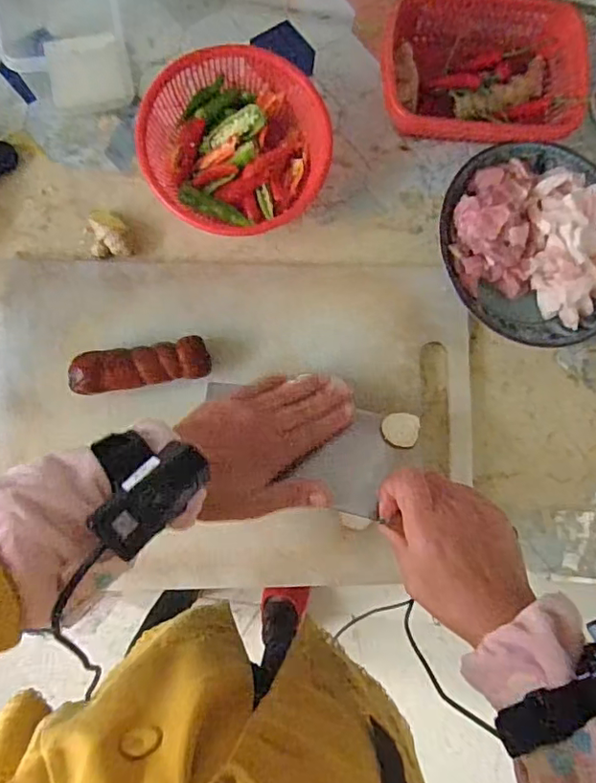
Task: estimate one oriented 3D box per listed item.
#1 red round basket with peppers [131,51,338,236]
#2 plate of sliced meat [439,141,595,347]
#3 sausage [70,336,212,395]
[{"bbox_3d":[-0.062,-0.233,0.517,0.162,0.051,0.167,0,85,-6],"label":"red round basket with peppers"},{"bbox_3d":[0.228,-0.143,0.531,0.188,0.058,0.185,0,85,-6],"label":"plate of sliced meat"},{"bbox_3d":[-0.139,-0.021,0.497,0.118,0.042,0.035,-9,86,-6],"label":"sausage"}]

